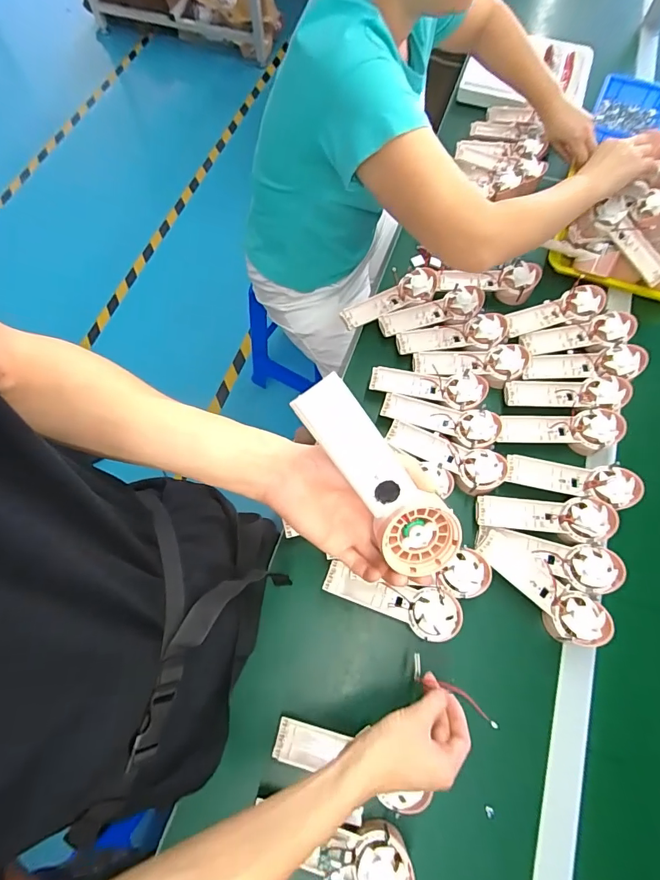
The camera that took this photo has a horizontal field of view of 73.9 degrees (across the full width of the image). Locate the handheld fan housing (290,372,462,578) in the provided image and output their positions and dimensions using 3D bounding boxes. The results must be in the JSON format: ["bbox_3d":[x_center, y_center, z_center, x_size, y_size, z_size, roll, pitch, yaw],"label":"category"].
[{"bbox_3d":[0.037,0.032,0.334,0.056,0.024,0.174,-40,103,-15],"label":"handheld fan housing"}]

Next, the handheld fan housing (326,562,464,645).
[{"bbox_3d":[0.078,0.203,0.561,0.173,0.042,0.062,16,68,7],"label":"handheld fan housing"}]

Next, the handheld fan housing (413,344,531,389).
[{"bbox_3d":[0.224,-0.120,0.695,0.170,0.031,0.063,-3,67,-1],"label":"handheld fan housing"}]

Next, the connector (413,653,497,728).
[{"bbox_3d":[0.128,0.263,0.459,0.098,0.013,0.024,25,69,26],"label":"connector"}]

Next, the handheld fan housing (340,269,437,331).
[{"bbox_3d":[0.106,-0.244,0.756,0.179,0.025,0.058,-28,70,-11],"label":"handheld fan housing"}]

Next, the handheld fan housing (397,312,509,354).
[{"bbox_3d":[0.198,-0.170,0.718,0.172,0.030,0.059,-7,68,-3],"label":"handheld fan housing"}]

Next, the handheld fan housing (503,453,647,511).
[{"bbox_3d":[0.340,0.052,0.623,0.177,0.030,0.058,14,68,6],"label":"handheld fan housing"}]

